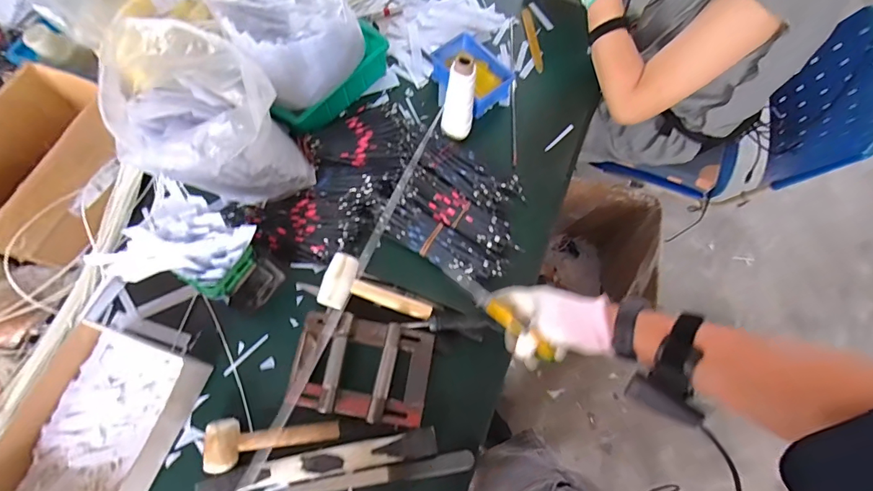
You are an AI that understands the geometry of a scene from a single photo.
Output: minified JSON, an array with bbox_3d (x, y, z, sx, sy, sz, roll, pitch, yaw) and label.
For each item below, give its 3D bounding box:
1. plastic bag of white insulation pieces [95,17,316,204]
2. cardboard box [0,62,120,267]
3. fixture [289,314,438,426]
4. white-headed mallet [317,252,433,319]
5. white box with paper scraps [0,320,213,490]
[{"bbox_3d":[-0.341,-0.183,0.646,0.196,0.232,0.226,-34,75,-14],"label":"plastic bag of white insulation pieces"},{"bbox_3d":[-0.616,-0.116,0.691,0.166,0.130,0.282,18,69,5],"label":"cardboard box"},{"bbox_3d":[-0.111,0.178,0.641,0.201,0.048,0.136,11,69,3],"label":"fixture"},{"bbox_3d":[-0.093,0.080,0.678,0.175,0.051,0.090,19,69,6],"label":"white-headed mallet"},{"bbox_3d":[-0.465,0.244,0.591,0.211,0.066,0.243,16,69,5],"label":"white box with paper scraps"}]

